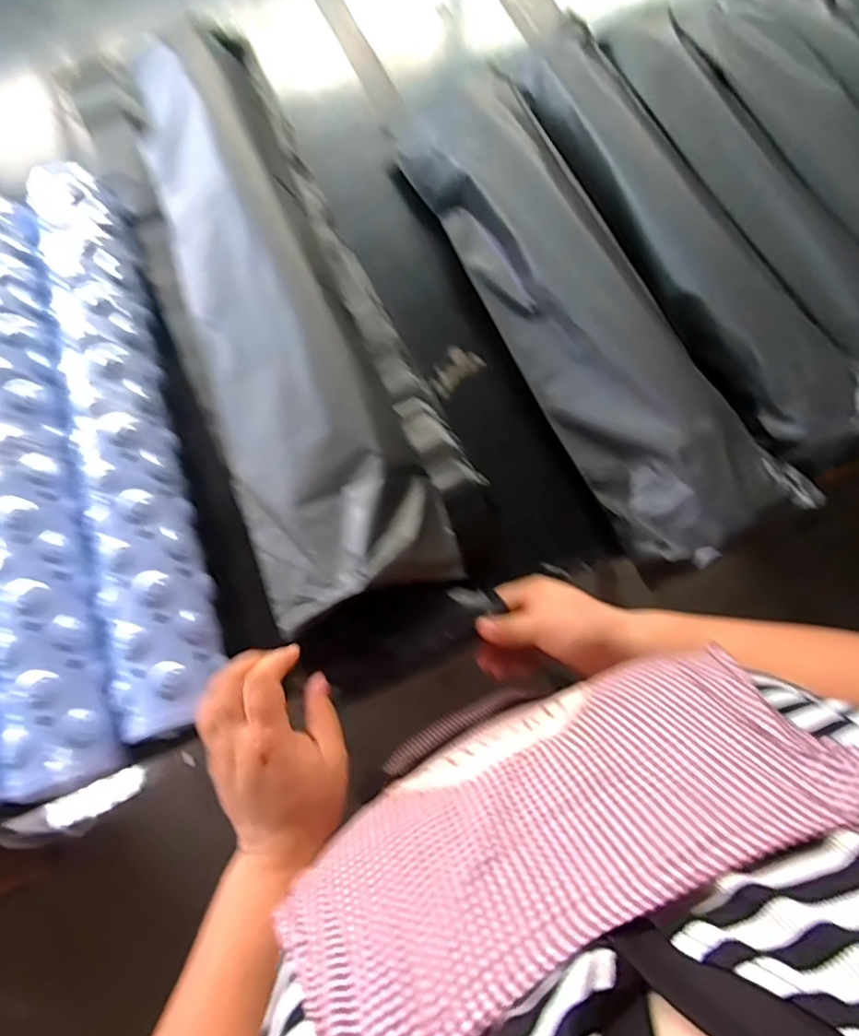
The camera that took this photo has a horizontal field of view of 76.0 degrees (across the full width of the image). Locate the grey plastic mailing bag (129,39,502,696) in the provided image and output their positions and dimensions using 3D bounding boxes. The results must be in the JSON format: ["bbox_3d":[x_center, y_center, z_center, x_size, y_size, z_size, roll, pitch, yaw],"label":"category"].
[{"bbox_3d":[-0.160,-0.203,0.541,0.165,0.070,0.726,-22,74,-8],"label":"grey plastic mailing bag"}]

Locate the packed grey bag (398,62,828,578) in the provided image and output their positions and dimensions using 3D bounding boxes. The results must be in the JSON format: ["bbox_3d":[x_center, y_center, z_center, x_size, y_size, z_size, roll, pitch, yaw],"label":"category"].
[{"bbox_3d":[0.154,-0.247,0.592,0.166,0.077,0.623,-22,73,-8],"label":"packed grey bag"}]

